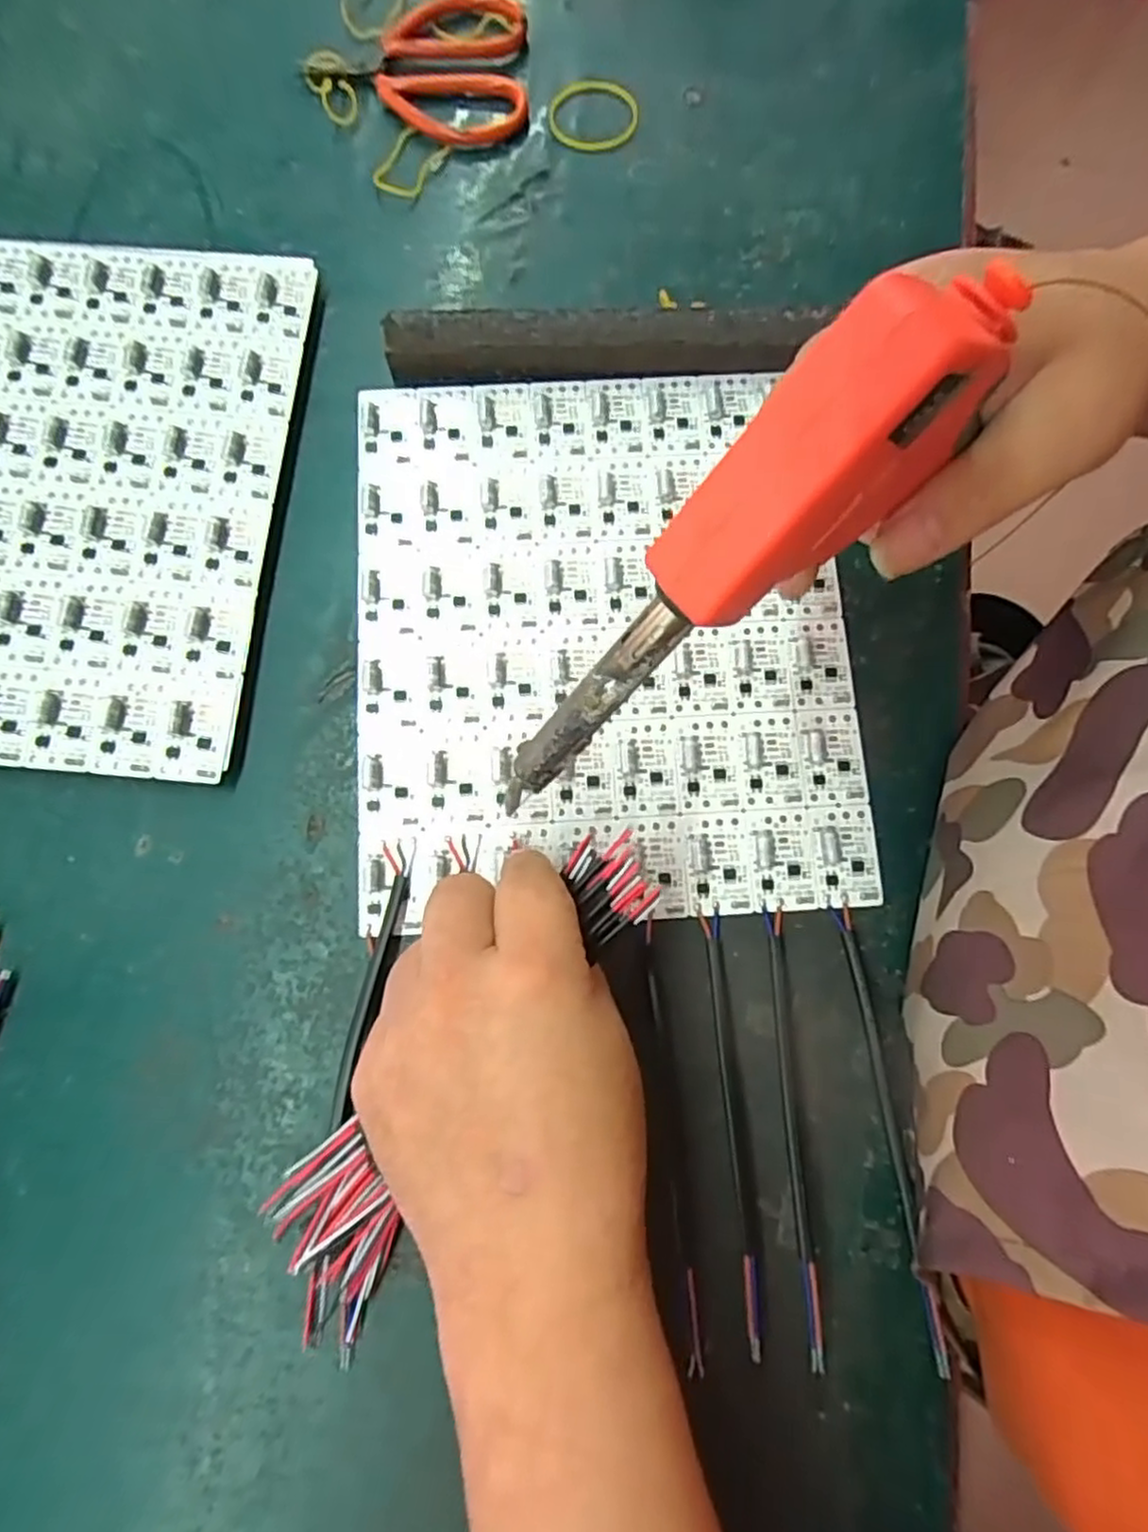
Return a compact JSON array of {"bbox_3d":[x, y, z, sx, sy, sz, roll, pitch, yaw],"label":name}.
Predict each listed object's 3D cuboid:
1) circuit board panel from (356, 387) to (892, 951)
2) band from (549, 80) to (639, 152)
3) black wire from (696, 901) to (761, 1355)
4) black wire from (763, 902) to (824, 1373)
[{"bbox_3d":[0.012,-0.059,0.296,0.201,0.007,0.235,-3,78,-1],"label":"circuit board panel"},{"bbox_3d":[0.010,-0.325,0.351,0.043,0.004,0.046,8,78,1],"label":"band"},{"bbox_3d":[0.056,0.123,0.254,0.007,0.020,0.141,-3,78,-1],"label":"black wire"},{"bbox_3d":[0.076,0.122,0.250,0.008,0.012,0.142,1,66,-1],"label":"black wire"}]

